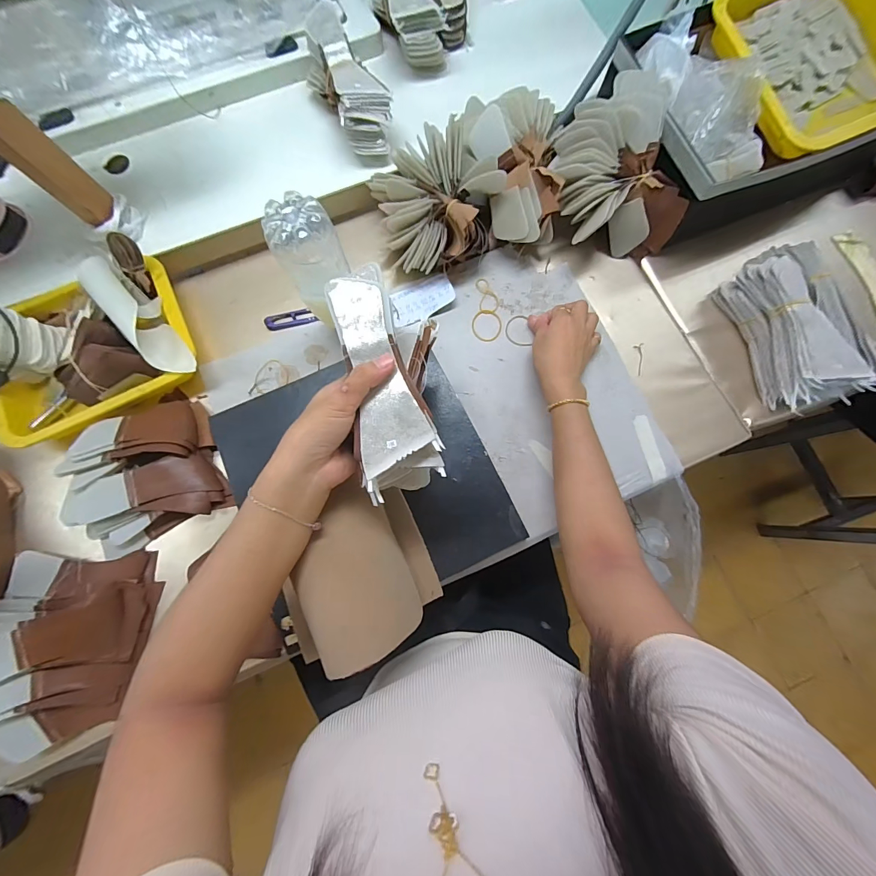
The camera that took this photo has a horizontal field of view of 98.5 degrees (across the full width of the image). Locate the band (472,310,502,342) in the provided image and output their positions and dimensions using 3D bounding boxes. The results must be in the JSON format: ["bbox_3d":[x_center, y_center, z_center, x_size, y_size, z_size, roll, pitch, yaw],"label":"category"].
[{"bbox_3d":[0.069,-0.158,0.529,0.042,0.004,0.048,16,79,3],"label":"band"}]

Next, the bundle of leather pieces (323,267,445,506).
[{"bbox_3d":[-0.042,-0.049,0.330,0.076,0.060,0.193,-10,89,-2],"label":"bundle of leather pieces"}]

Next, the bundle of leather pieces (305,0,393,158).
[{"bbox_3d":[-0.124,-0.489,0.529,0.078,0.079,0.185,-28,80,-5],"label":"bundle of leather pieces"}]

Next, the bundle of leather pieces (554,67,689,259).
[{"bbox_3d":[0.229,-0.355,0.505,0.154,0.110,0.185,-12,79,-1],"label":"bundle of leather pieces"}]

